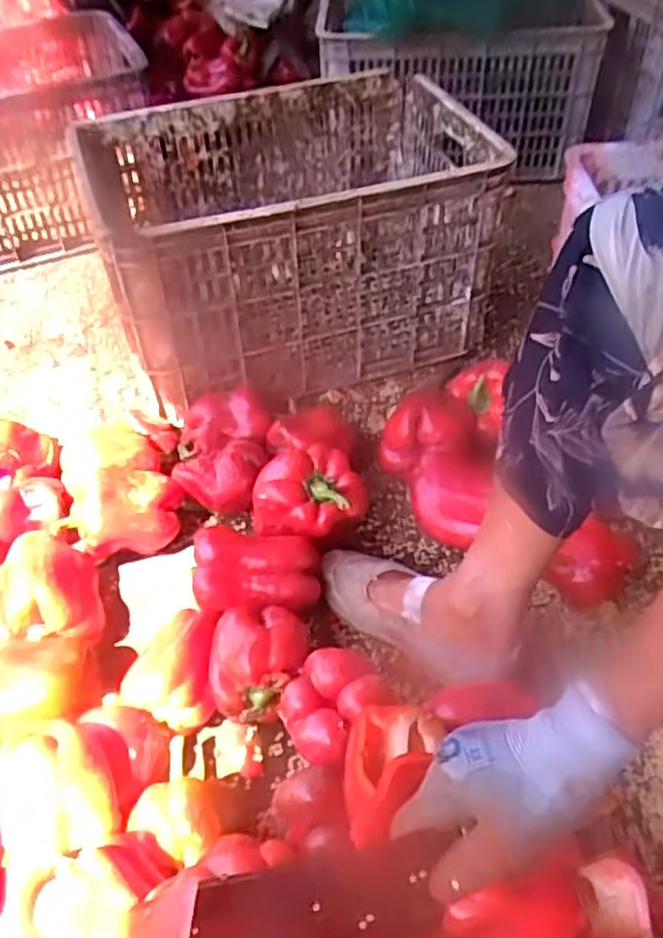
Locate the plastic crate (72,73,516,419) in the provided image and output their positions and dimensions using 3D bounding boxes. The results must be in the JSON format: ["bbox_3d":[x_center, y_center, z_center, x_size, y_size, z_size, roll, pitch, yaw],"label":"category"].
[{"bbox_3d":[-0.062,-0.339,1.052,0.526,0.288,0.407,-19,49,-15],"label":"plastic crate"}]

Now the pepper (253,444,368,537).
[{"bbox_3d":[-0.024,0.027,0.793,0.122,0.080,0.104,-9,47,-6],"label":"pepper"}]

